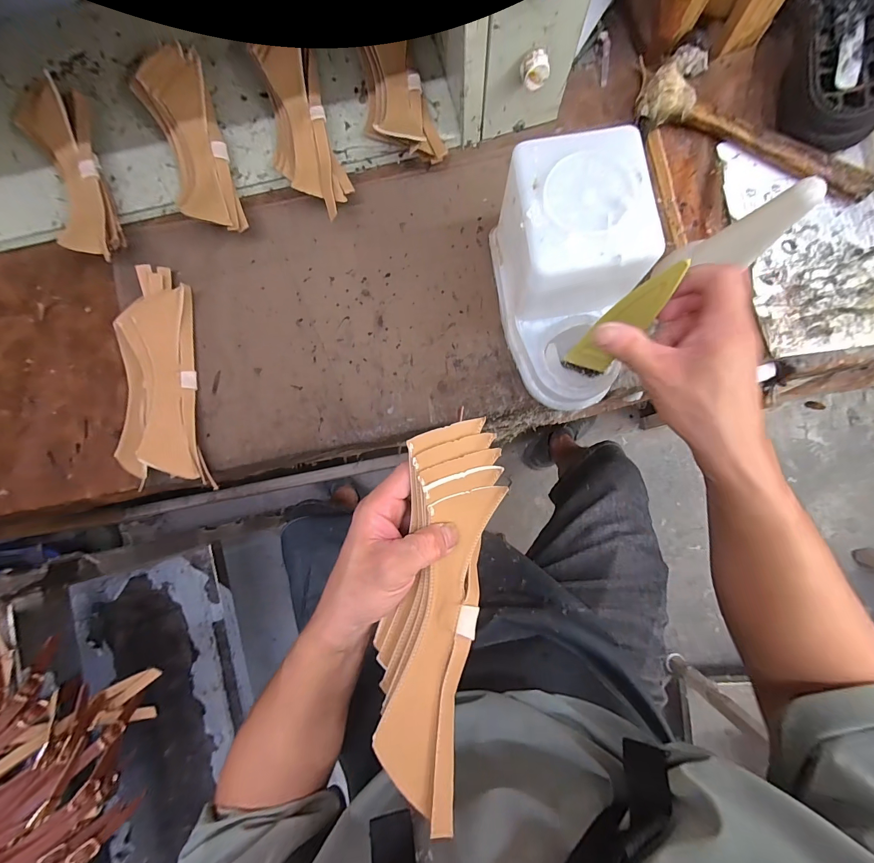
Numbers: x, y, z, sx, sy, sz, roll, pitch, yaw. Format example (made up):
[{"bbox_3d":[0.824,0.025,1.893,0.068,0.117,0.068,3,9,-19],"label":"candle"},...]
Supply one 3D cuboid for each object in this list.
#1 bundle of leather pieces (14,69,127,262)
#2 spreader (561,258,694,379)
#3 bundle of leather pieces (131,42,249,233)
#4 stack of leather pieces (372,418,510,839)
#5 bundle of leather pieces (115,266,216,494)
[{"bbox_3d":[-0.387,-0.269,0.391,0.067,0.041,0.228,-19,83,0],"label":"bundle of leather pieces"},{"bbox_3d":[0.145,-0.083,0.291,0.034,0.127,0.013,34,68,5],"label":"spreader"},{"bbox_3d":[-0.254,-0.297,0.391,0.078,0.040,0.221,-23,83,0],"label":"bundle of leather pieces"},{"bbox_3d":[0.000,0.106,0.247,0.065,0.036,0.227,9,79,3],"label":"stack of leather pieces"},{"bbox_3d":[-0.294,-0.053,0.379,0.086,0.024,0.222,-11,83,1],"label":"bundle of leather pieces"}]

